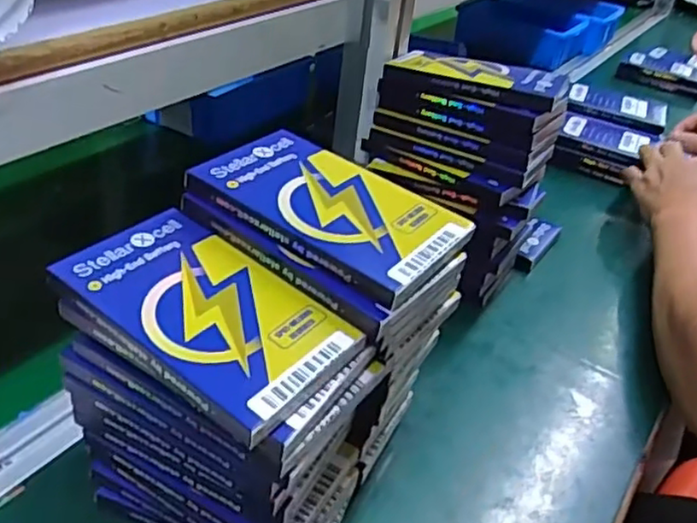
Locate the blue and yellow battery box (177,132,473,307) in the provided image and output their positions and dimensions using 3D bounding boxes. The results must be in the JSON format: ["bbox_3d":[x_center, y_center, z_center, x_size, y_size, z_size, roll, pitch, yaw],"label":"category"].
[{"bbox_3d":[-0.009,-0.029,0.355,0.131,0.019,0.079,27,40,25],"label":"blue and yellow battery box"}]

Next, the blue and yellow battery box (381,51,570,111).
[{"bbox_3d":[0.101,-0.145,0.533,0.133,0.017,0.063,21,38,19],"label":"blue and yellow battery box"}]

